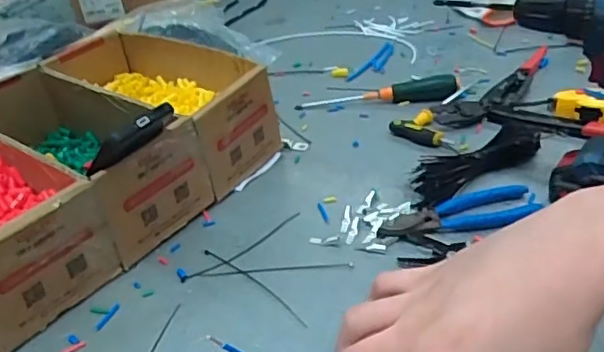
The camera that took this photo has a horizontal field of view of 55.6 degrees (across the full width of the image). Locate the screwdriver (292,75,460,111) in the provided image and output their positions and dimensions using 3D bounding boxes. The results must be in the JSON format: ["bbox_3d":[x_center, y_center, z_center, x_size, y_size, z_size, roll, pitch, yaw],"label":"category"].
[{"bbox_3d":[0.108,-0.116,0.813,0.226,0.031,0.026,-6,34,0],"label":"screwdriver"}]

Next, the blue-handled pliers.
[{"bbox_3d":[0.160,0.037,0.578,0.152,0.014,0.045,-9,34,-4],"label":"blue-handled pliers"}]

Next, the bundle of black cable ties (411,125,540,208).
[{"bbox_3d":[0.199,-0.020,0.640,0.192,0.029,0.046,-24,37,-24],"label":"bundle of black cable ties"}]

